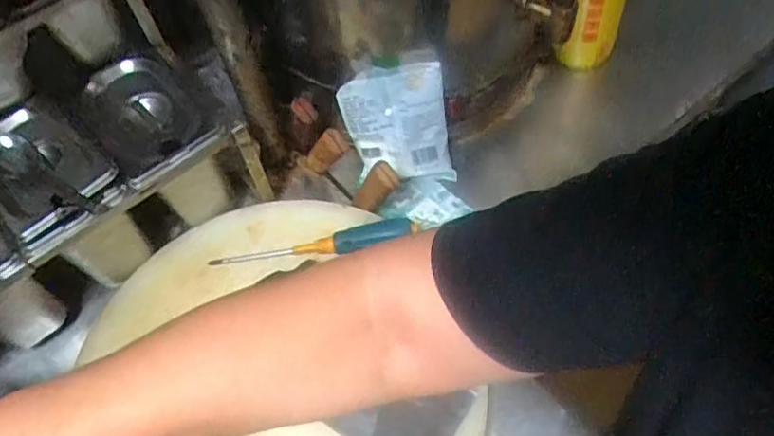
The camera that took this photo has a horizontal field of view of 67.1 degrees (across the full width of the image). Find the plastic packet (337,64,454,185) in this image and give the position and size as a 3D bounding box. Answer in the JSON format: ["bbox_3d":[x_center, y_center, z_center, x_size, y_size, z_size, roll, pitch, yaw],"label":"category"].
[{"bbox_3d":[0.013,-0.100,0.681,0.114,0.150,0.016,-10,36,7],"label":"plastic packet"}]

